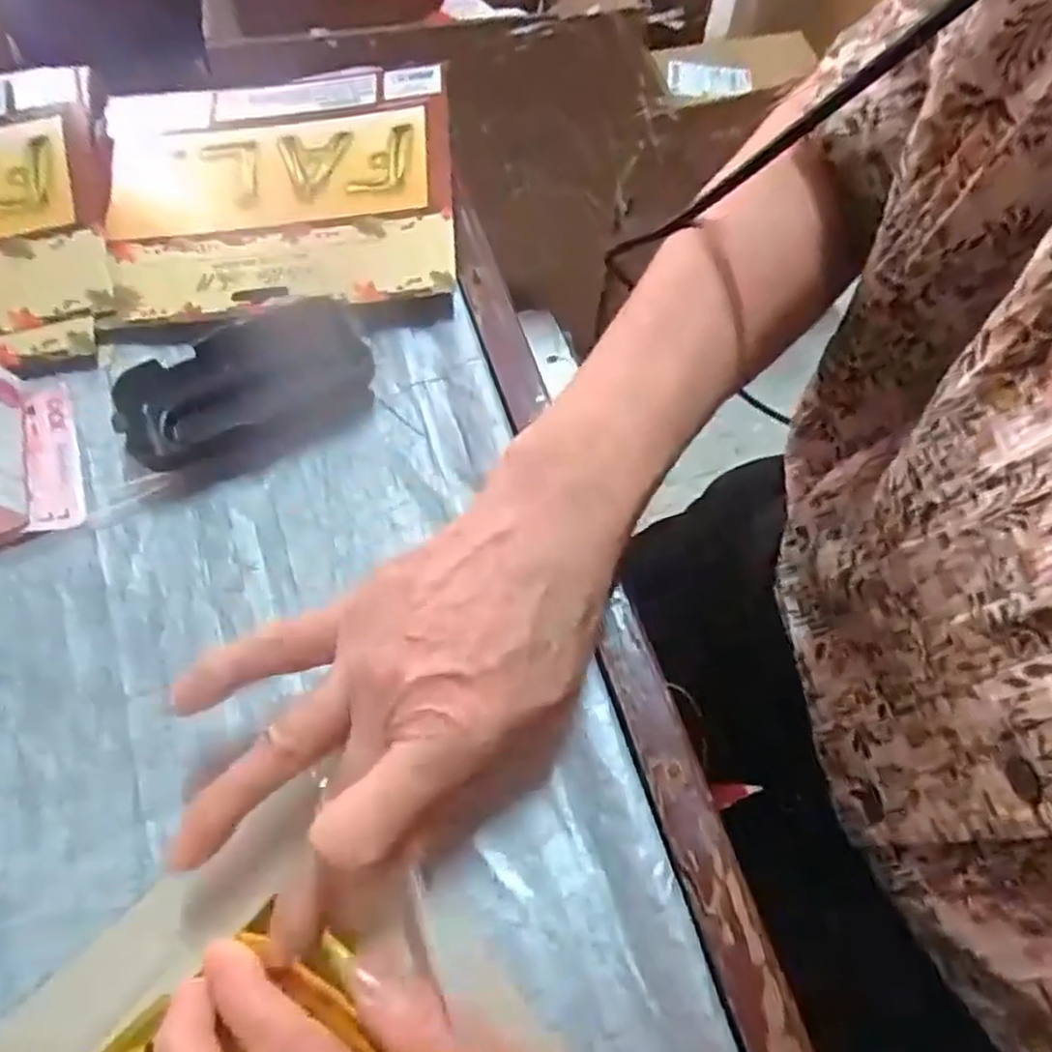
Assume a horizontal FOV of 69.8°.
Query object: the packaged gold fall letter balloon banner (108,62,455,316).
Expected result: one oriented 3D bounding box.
[{"bbox_3d":[-0.135,-0.178,0.395,0.187,0.027,0.159,-4,65,0],"label":"packaged gold fall letter balloon banner"}]

